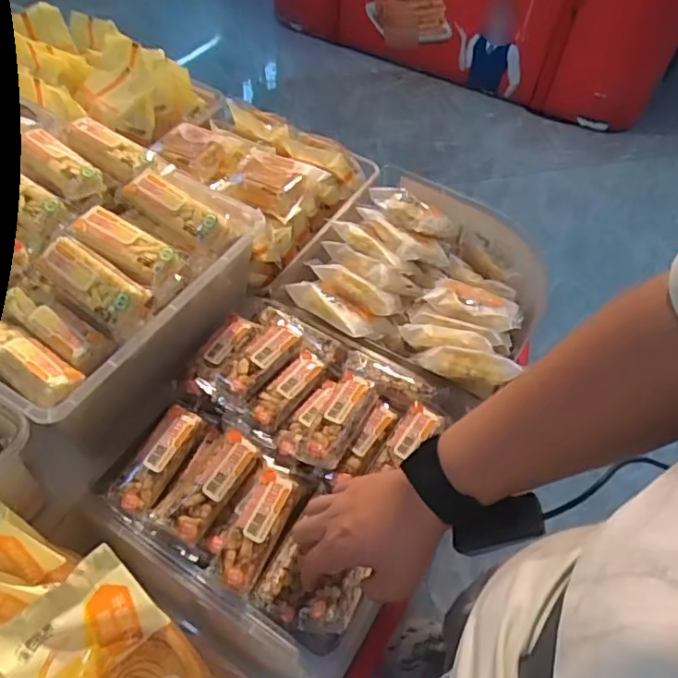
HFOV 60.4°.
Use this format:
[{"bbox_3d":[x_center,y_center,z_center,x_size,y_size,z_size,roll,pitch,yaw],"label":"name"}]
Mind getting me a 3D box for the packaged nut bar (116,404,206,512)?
[{"bbox_3d":[-0.174,0.117,0.568,0.039,0.024,0.105,23,55,12],"label":"packaged nut bar"}]

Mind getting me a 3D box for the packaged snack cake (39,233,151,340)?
[{"bbox_3d":[-0.222,-0.050,0.531,0.103,0.041,0.048,34,58,19],"label":"packaged snack cake"}]

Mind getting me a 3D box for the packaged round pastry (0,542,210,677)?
[{"bbox_3d":[-0.176,0.259,0.446,0.108,0.025,0.167,-38,104,-34],"label":"packaged round pastry"}]

